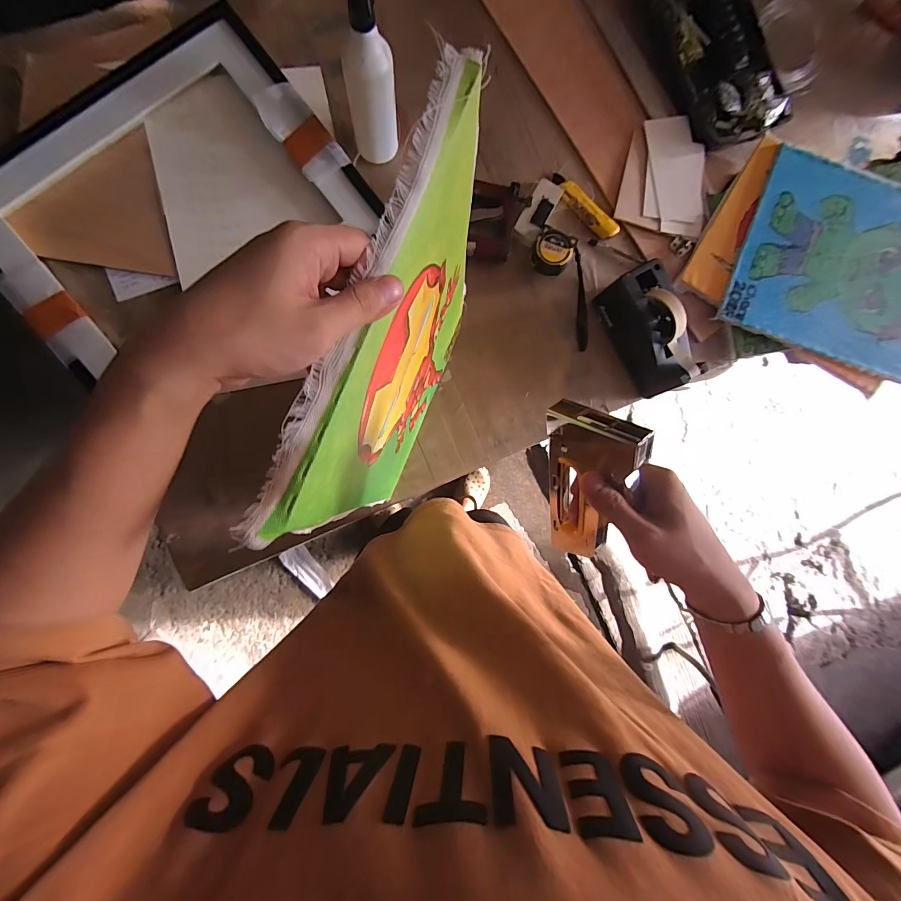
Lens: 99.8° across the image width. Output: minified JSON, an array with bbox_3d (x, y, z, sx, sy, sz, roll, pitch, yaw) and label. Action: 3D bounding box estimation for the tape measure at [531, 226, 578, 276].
[{"bbox_3d":[0.173,-0.335,0.644,0.064,0.036,0.060,0,91,-6],"label":"tape measure"}]

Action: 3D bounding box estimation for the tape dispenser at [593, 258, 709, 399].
[{"bbox_3d":[0.329,-0.194,0.619,0.082,0.109,0.197,-28,94,-5],"label":"tape dispenser"}]

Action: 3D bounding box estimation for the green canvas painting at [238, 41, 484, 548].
[{"bbox_3d":[-0.049,-0.085,0.432,0.026,0.417,0.320,22,86,0],"label":"green canvas painting"}]

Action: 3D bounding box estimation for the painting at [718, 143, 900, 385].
[{"bbox_3d":[0.708,-0.317,0.657,0.389,0.021,0.314,19,91,-1],"label":"painting"}]

